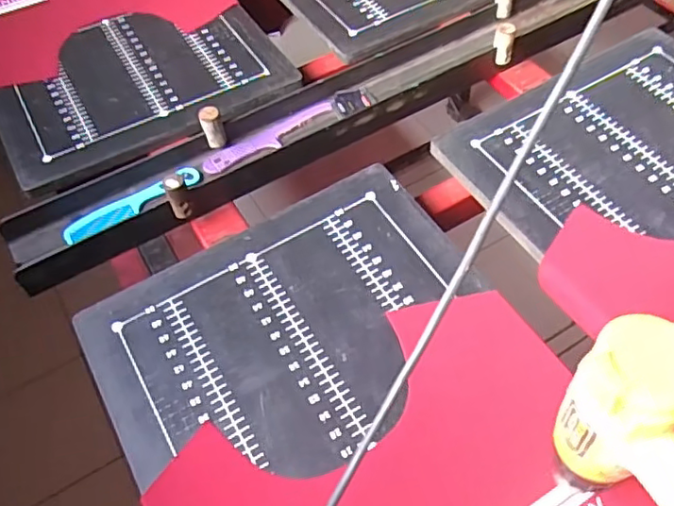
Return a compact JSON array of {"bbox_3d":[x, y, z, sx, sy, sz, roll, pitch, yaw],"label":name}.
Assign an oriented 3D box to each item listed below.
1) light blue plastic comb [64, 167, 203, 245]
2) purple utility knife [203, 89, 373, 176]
[{"bbox_3d":[-0.241,-0.058,0.718,0.171,0.009,0.041,-27,57,-16],"label":"light blue plastic comb"},{"bbox_3d":[-0.059,-0.161,0.784,0.244,0.014,0.038,-30,57,-18],"label":"purple utility knife"}]

